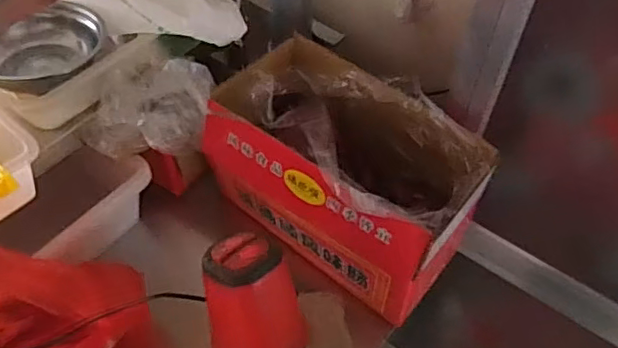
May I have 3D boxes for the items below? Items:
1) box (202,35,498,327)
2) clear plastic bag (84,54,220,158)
[{"bbox_3d":[0.050,-0.001,0.885,0.379,0.240,0.203,31,57,21],"label":"box"},{"bbox_3d":[-0.240,-0.106,0.875,0.197,0.133,0.127,-19,55,-16],"label":"clear plastic bag"}]

